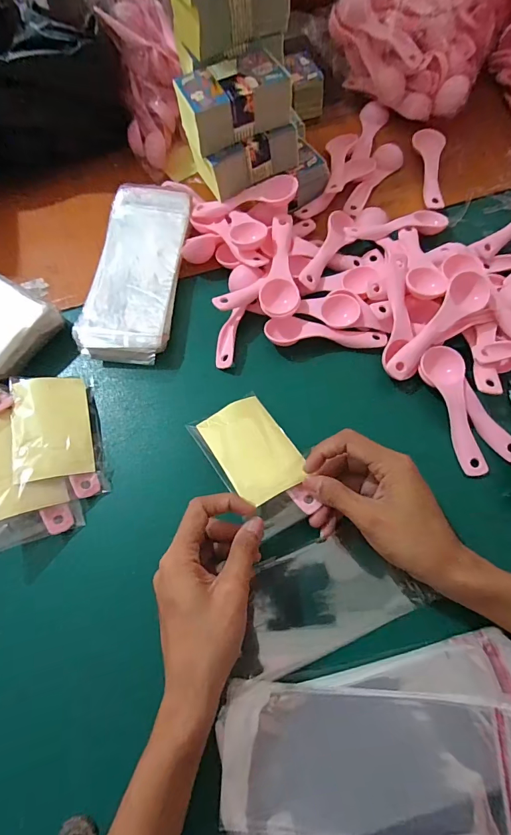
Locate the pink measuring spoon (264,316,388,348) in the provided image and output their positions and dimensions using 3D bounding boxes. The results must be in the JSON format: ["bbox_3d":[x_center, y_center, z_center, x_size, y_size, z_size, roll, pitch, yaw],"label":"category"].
[{"bbox_3d":[0.066,-0.079,0.365,0.112,0.014,0.024,1,69,3],"label":"pink measuring spoon"}]

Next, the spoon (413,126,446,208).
[{"bbox_3d":[0.195,-0.280,0.434,0.032,0.019,0.103,6,69,4],"label":"spoon"}]

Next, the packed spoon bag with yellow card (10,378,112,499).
[{"bbox_3d":[-0.169,0.014,0.329,0.067,0.010,0.112,-9,69,-23],"label":"packed spoon bag with yellow card"}]

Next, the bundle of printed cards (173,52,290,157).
[{"bbox_3d":[-0.025,-0.294,0.356,0.102,0.037,0.066,-26,70,-8],"label":"bundle of printed cards"}]

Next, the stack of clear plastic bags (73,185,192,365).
[{"bbox_3d":[-0.119,-0.146,0.387,0.084,0.032,0.195,5,69,4],"label":"stack of clear plastic bags"}]

